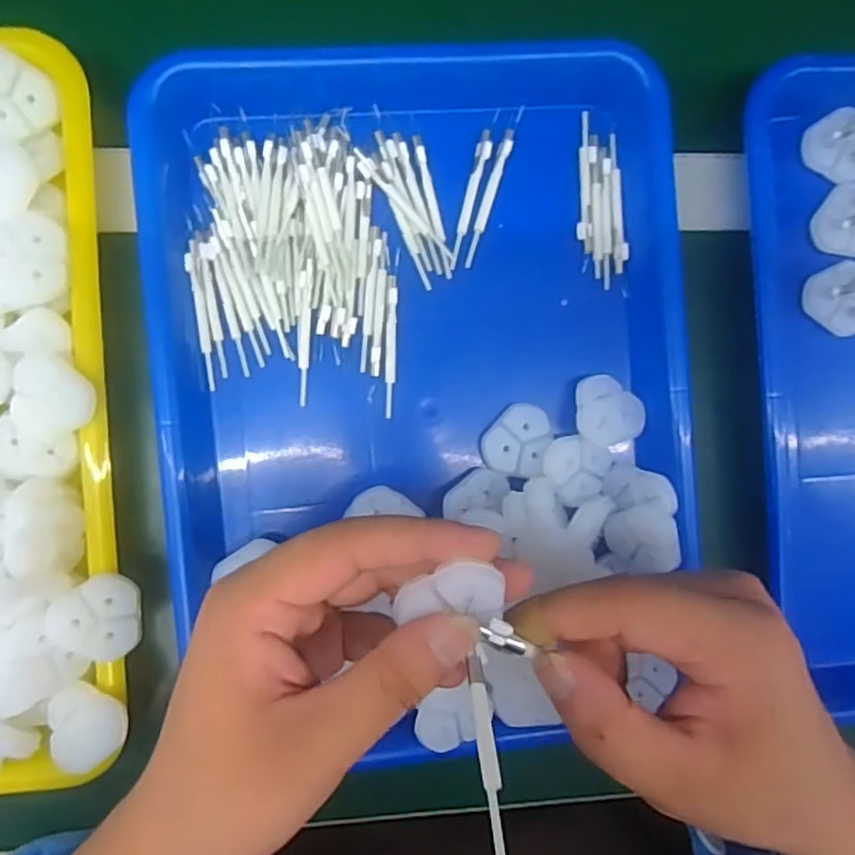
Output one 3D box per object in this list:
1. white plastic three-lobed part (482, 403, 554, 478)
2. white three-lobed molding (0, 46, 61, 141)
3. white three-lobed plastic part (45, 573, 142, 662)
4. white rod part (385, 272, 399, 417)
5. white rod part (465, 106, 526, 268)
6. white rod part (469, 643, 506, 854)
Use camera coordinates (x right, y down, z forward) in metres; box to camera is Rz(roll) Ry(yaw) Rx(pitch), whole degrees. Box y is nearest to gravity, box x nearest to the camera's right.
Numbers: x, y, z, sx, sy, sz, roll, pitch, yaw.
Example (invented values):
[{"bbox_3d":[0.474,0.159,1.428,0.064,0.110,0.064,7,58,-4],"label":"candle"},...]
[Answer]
[{"bbox_3d":[0.046,0.006,0.324,0.030,0.011,0.036,25,89,-5],"label":"white plastic three-lobed part"},{"bbox_3d":[-0.182,-0.146,0.284,0.034,0.006,0.036,-1,116,-14],"label":"white three-lobed molding"},{"bbox_3d":[-0.145,0.084,0.280,0.036,0.010,0.037,-3,91,-5],"label":"white three-lobed plastic part"},{"bbox_3d":[-0.018,-0.040,0.317,0.006,0.004,0.068,1,91,-5],"label":"white rod part"},{"bbox_3d":[0.033,-0.119,0.319,0.006,0.006,0.080,17,90,-5],"label":"white rod part"},{"bbox_3d":[0.017,0.093,0.185,0.006,0.004,0.055,2,46,-8],"label":"white rod part"}]

